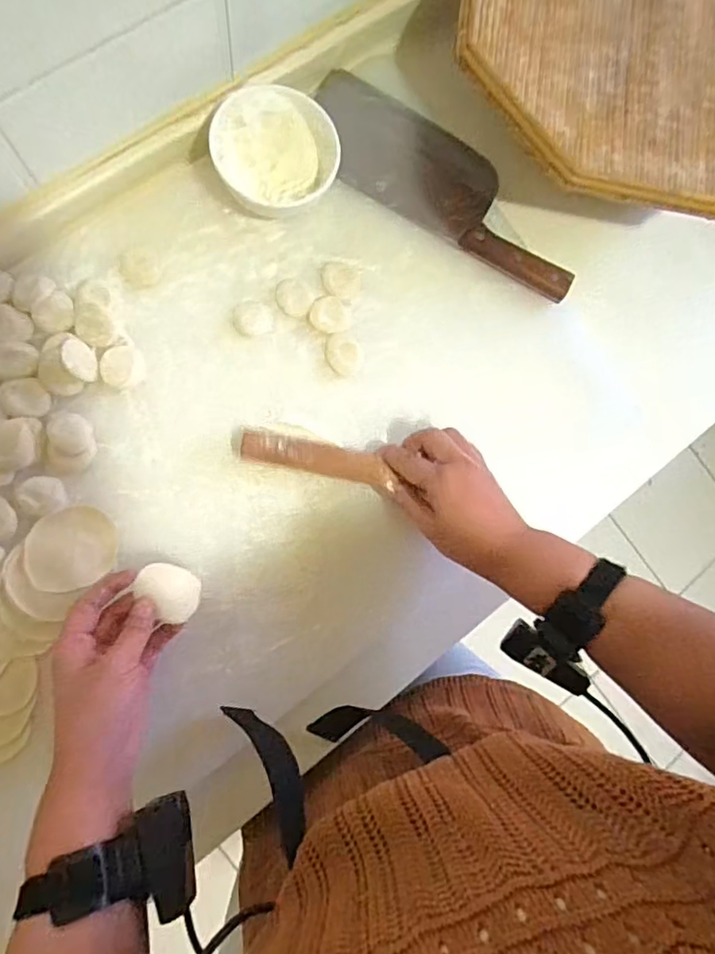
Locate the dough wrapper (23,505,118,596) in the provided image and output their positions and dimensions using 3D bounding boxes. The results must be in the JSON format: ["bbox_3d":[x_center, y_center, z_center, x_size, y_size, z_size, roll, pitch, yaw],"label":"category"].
[{"bbox_3d":[-0.253,0.063,0.503,0.073,0.005,0.071,-4,87,-9],"label":"dough wrapper"}]

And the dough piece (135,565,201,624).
[{"bbox_3d":[-0.158,0.096,0.476,0.049,0.016,0.041,13,84,-6],"label":"dough piece"}]

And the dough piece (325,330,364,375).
[{"bbox_3d":[-0.012,-0.120,0.552,0.036,0.005,0.040,-13,88,-8],"label":"dough piece"}]

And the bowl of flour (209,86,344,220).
[{"bbox_3d":[-0.074,-0.288,0.517,0.106,0.054,0.103,1,86,-7],"label":"bowl of flour"}]

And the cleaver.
[{"bbox_3d":[0.091,-0.290,0.569,0.308,0.029,0.089,28,83,-5],"label":"cleaver"}]

